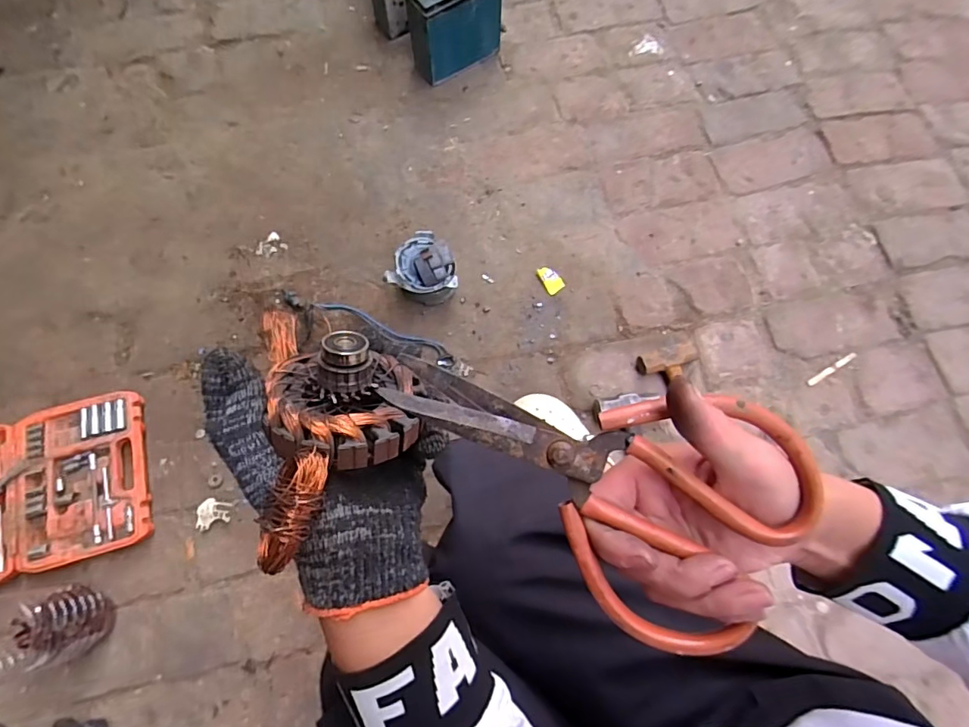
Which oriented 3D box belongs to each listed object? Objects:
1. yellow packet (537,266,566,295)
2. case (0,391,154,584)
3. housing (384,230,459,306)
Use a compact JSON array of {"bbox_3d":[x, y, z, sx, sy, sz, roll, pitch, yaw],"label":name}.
[{"bbox_3d":[0.122,-0.155,0.940,0.033,0.012,0.055,-27,75,-10],"label":"yellow packet"},{"bbox_3d":[-0.729,0.204,0.799,0.387,0.028,0.249,-15,73,-7],"label":"case"},{"bbox_3d":[-0.099,-0.170,0.901,0.118,0.080,0.116,19,72,4],"label":"housing"}]

